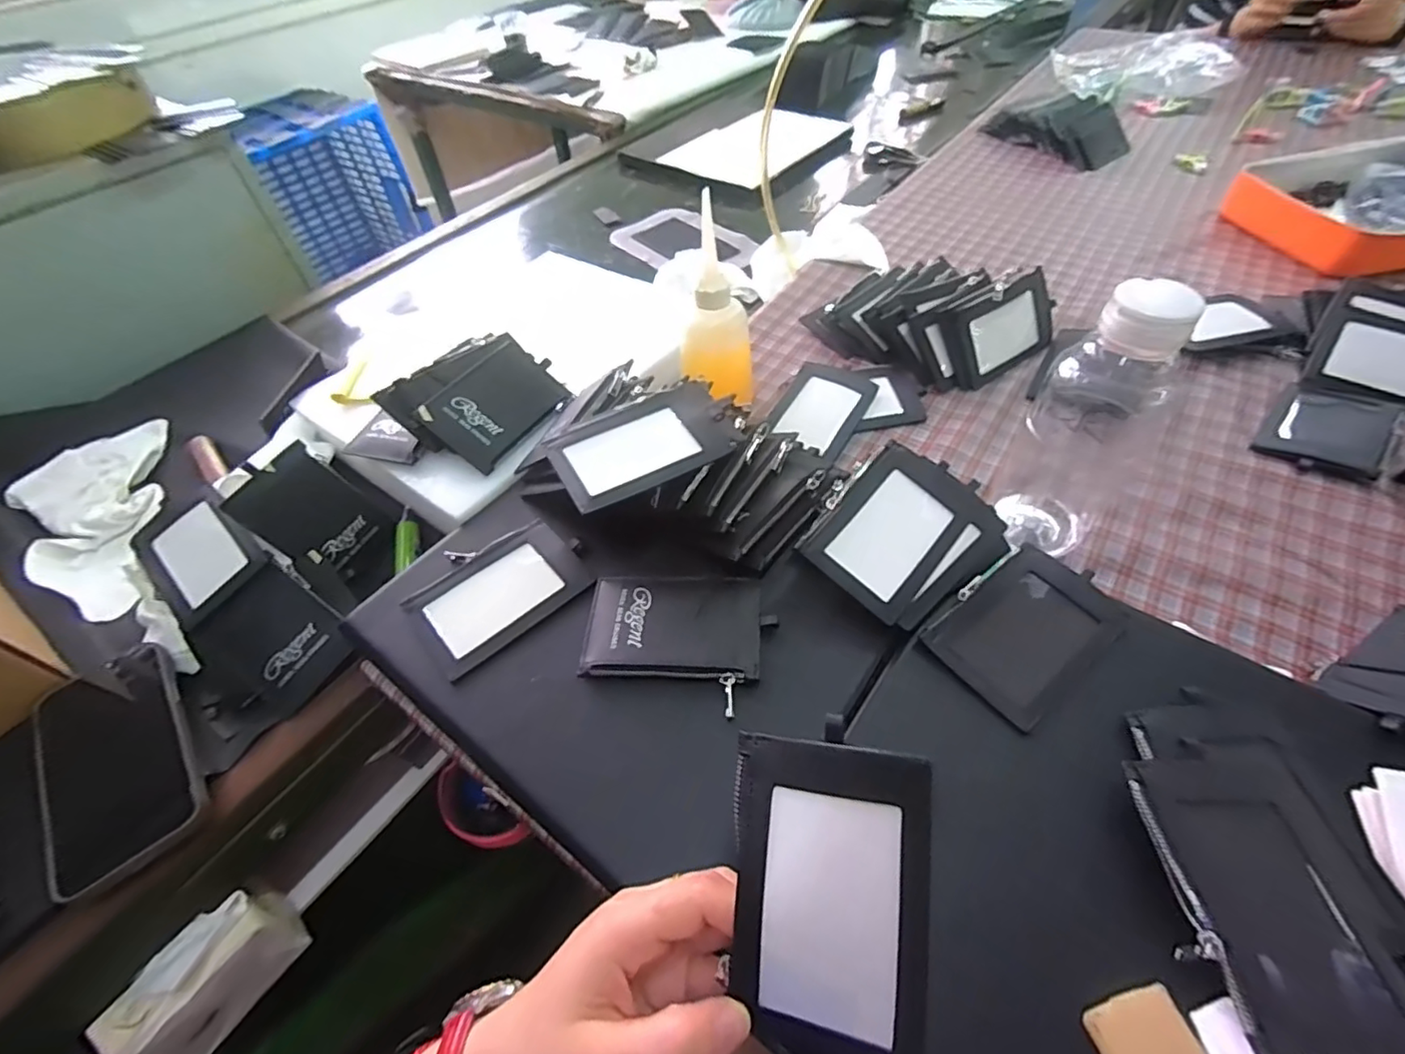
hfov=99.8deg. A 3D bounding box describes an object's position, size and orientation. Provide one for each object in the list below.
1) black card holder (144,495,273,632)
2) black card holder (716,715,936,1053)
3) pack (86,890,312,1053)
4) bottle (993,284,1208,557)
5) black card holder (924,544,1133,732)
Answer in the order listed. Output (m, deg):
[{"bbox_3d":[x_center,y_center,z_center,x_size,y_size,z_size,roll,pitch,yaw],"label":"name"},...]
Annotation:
[{"bbox_3d":[-0.389,0.022,0.456,0.096,0.013,0.079,41,84,21],"label":"black card holder"},{"bbox_3d":[0.047,0.139,0.224,0.074,0.006,0.110,3,79,16],"label":"black card holder"},{"bbox_3d":[-0.337,0.304,0.402,0.048,0.073,0.097,25,57,22],"label":"pack"},{"bbox_3d":[0.249,-0.069,0.373,0.066,0.182,0.073,31,59,25],"label":"bottle"},{"bbox_3d":[0.198,0.061,0.362,0.110,0.011,0.075,-33,56,-21],"label":"black card holder"}]

